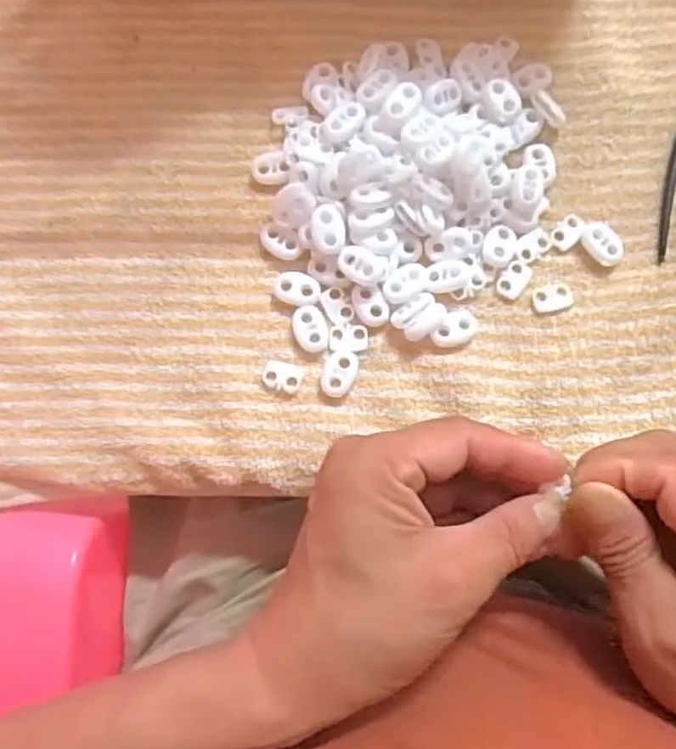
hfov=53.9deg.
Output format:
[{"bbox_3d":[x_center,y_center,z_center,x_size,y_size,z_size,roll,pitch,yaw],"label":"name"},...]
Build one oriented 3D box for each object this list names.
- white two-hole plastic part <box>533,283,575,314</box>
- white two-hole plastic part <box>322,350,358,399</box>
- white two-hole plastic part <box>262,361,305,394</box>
[{"bbox_3d":[0.103,-0.037,0.316,0.020,0.004,0.013,-14,80,-2],"label":"white two-hole plastic part"},{"bbox_3d":[0.001,0.000,0.310,0.015,0.006,0.022,18,80,3],"label":"white two-hole plastic part"},{"bbox_3d":[-0.026,0.001,0.311,0.018,0.004,0.014,14,80,3],"label":"white two-hole plastic part"}]

